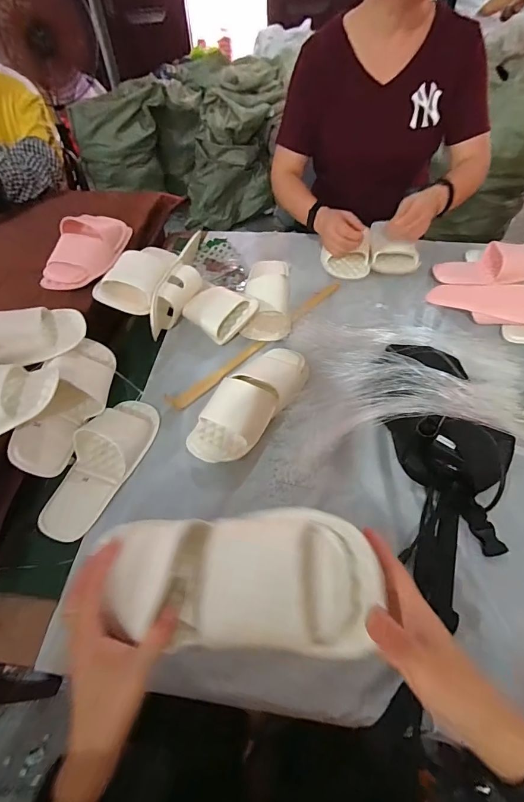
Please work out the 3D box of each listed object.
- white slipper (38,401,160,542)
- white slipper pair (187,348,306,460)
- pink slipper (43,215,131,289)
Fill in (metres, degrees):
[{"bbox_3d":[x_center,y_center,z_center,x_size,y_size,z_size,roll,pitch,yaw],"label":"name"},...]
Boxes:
[{"bbox_3d":[-0.239,0.082,0.565,0.091,0.051,0.232,18,54,17],"label":"white slipper"},{"bbox_3d":[-0.017,-0.015,0.603,0.104,0.068,0.245,24,55,21],"label":"white slipper pair"},{"bbox_3d":[-0.340,-0.299,0.737,0.107,0.058,0.221,0,50,3],"label":"pink slipper"}]

